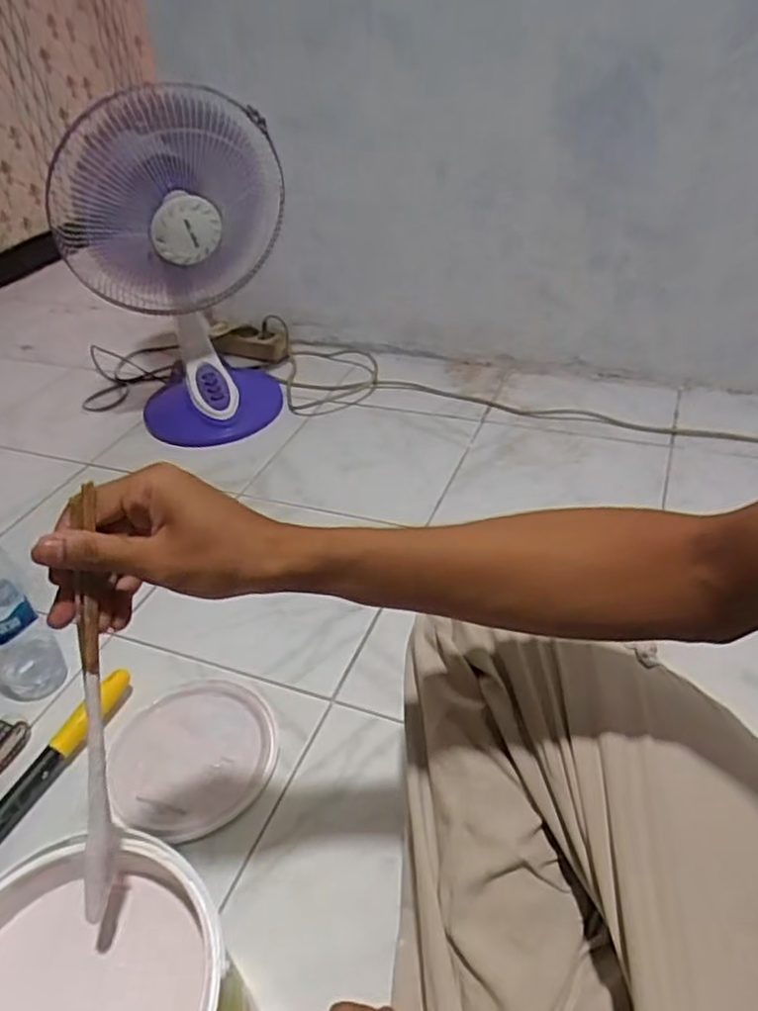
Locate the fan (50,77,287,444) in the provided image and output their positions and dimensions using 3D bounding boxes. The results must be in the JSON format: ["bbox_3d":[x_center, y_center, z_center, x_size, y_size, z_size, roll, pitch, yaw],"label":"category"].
[{"bbox_3d":[-0.294,-0.373,1.130,0.301,0.504,0.210,-9,37,-3],"label":"fan"}]

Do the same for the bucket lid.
[{"bbox_3d":[-0.190,0.250,0.703,0.162,0.009,0.169,-4,37,3],"label":"bucket lid"}]

